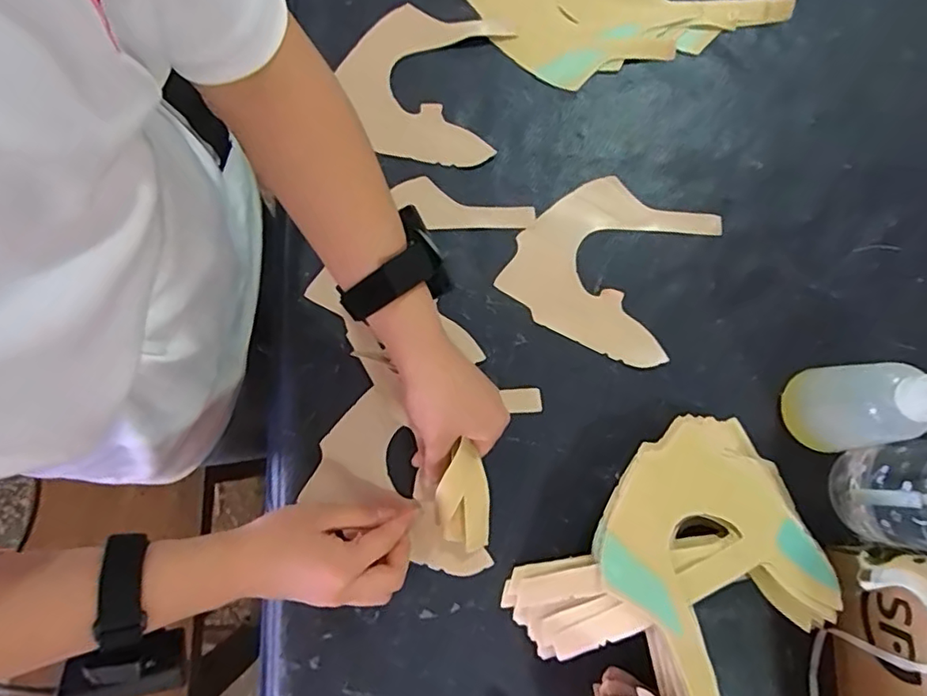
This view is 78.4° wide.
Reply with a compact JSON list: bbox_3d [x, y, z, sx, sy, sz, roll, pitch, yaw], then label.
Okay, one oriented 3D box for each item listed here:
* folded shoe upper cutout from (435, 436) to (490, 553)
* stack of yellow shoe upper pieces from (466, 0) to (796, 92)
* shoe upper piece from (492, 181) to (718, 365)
[{"bbox_3d":[-0.001,0.113,0.426,0.040,0.024,0.085,-6,109,-2],"label":"folded shoe upper cutout"},{"bbox_3d":[0.150,-0.332,0.532,0.264,0.022,0.141,-19,79,-5],"label":"stack of yellow shoe upper pieces"},{"bbox_3d":[0.124,-0.078,0.491,0.149,0.004,0.155,25,79,4],"label":"shoe upper piece"}]

